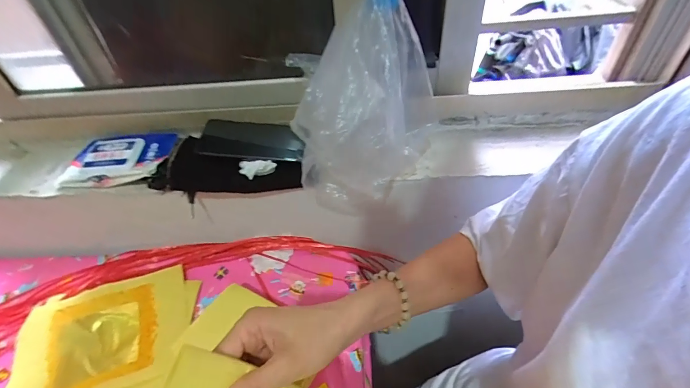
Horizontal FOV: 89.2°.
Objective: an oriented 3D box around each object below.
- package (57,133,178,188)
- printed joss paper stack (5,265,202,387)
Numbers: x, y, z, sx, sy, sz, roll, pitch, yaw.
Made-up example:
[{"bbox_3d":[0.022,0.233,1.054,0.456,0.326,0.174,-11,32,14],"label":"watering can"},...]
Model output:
[{"bbox_3d":[-0.356,-0.052,0.544,0.163,0.034,0.100,-3,45,4],"label":"package"},{"bbox_3d":[-0.340,0.201,0.490,0.240,0.024,0.169,-12,45,-6],"label":"printed joss paper stack"}]

